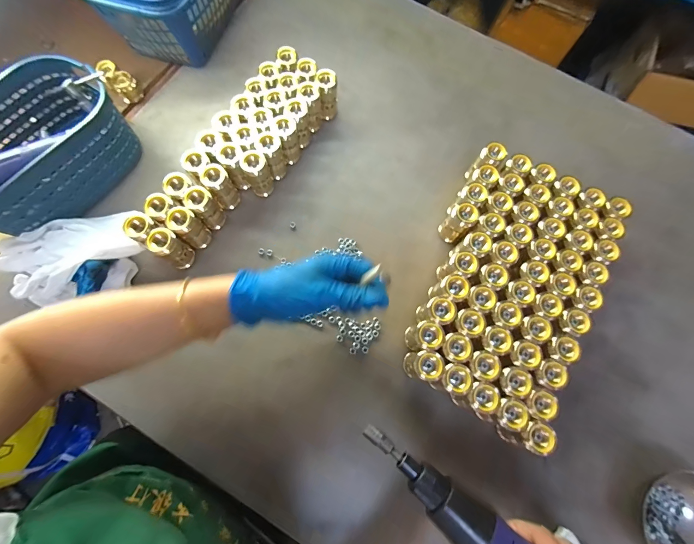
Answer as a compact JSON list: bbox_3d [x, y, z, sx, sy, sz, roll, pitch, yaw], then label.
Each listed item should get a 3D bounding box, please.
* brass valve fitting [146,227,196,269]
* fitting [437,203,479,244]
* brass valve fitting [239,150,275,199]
[{"bbox_3d":[-0.215,-0.027,0.380,0.031,0.065,0.030,35,77,7],"label":"brass valve fitting"},{"bbox_3d":[0.144,-0.065,0.404,0.034,0.064,0.028,43,78,9],"label":"fitting"},{"bbox_3d":[-0.119,-0.131,0.411,0.031,0.065,0.033,0,76,-2],"label":"brass valve fitting"}]

